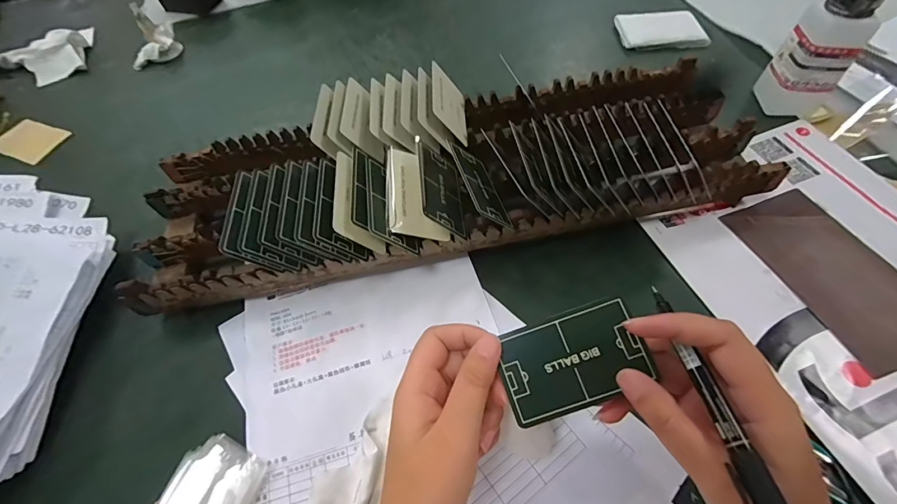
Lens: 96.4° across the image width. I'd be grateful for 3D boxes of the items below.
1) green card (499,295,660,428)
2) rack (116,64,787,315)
[{"bbox_3d":[0.072,0.063,0.235,0.081,0.004,0.052,-21,75,4],"label":"green card"},{"bbox_3d":[0.000,-0.085,0.385,0.568,0.085,0.181,-12,59,-3],"label":"rack"}]

